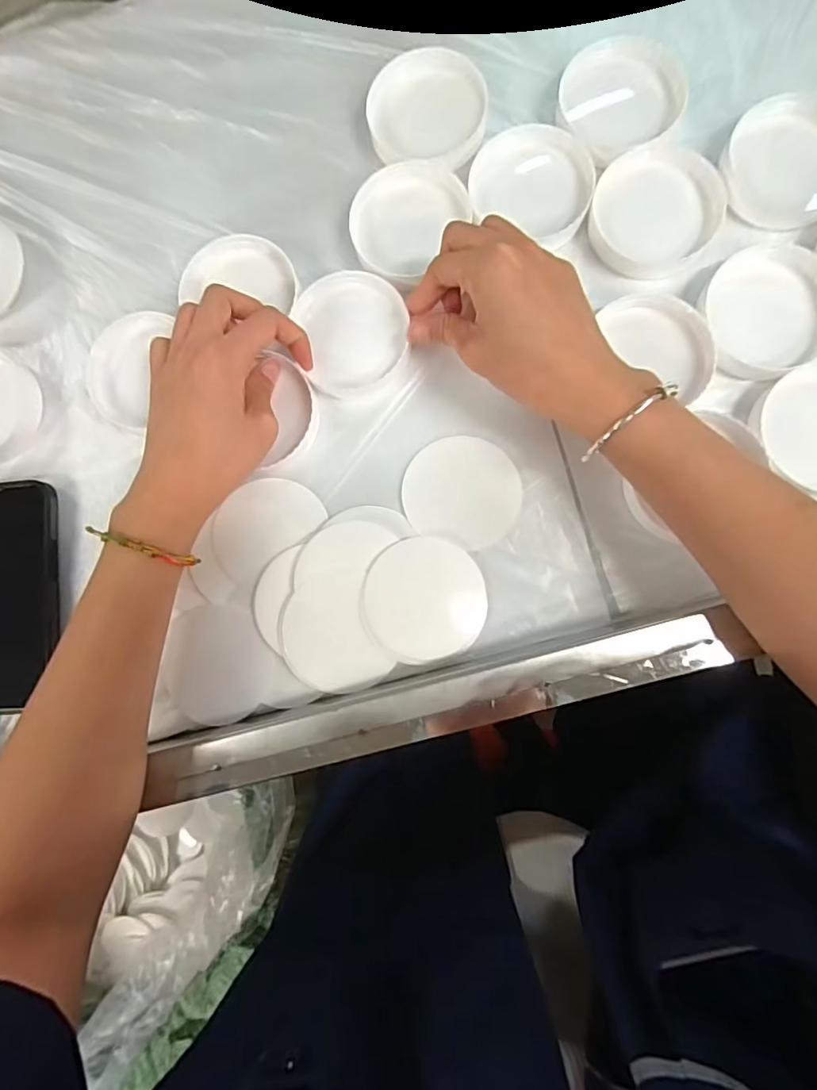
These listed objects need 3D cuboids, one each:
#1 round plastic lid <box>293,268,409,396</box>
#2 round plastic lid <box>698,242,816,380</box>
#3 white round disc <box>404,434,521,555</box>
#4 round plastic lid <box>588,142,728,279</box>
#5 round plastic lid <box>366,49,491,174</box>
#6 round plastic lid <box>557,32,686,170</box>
[{"bbox_3d":[-0.035,-0.138,0.350,0.067,0.012,0.076,-15,85,5],"label":"round plastic lid"},{"bbox_3d":[0.217,-0.140,0.323,0.074,0.017,0.079,0,85,4],"label":"round plastic lid"},{"bbox_3d":[0.034,-0.034,0.338,0.071,0.004,0.065,0,91,2],"label":"white round disc"},{"bbox_3d":[0.155,-0.209,0.336,0.078,0.011,0.073,3,86,5],"label":"round plastic lid"},{"bbox_3d":[0.013,-0.288,0.357,0.076,0.015,0.070,0,85,4],"label":"round plastic lid"},{"bbox_3d":[0.136,-0.283,0.342,0.068,0.019,0.068,0,85,4],"label":"round plastic lid"}]

